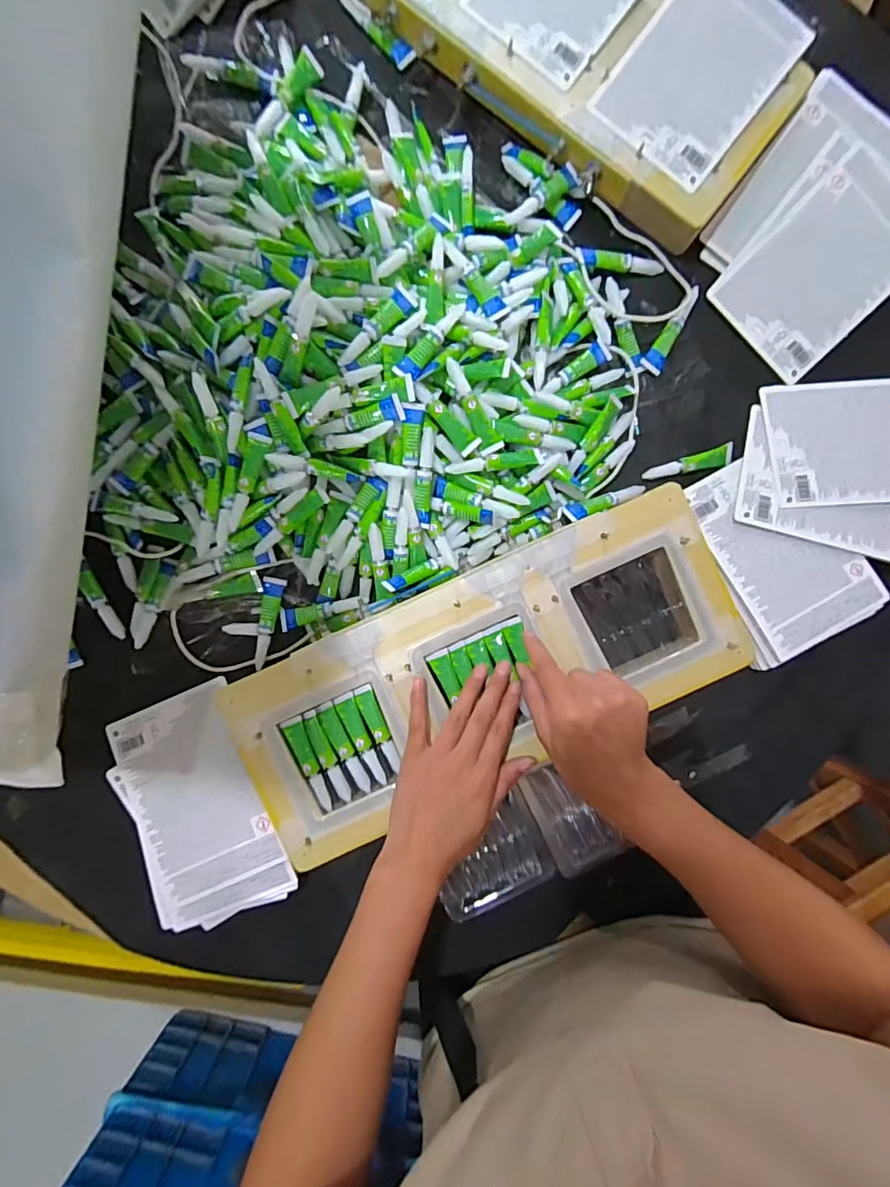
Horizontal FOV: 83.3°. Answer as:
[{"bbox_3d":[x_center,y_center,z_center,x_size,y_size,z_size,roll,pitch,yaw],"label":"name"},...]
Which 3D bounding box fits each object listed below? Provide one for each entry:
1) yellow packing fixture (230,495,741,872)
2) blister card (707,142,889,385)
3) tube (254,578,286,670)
[{"bbox_3d":[0.037,0.069,0.423,0.419,0.017,0.168,-24,92,-1],"label":"yellow packing fixture"},{"bbox_3d":[0.338,-0.292,0.445,0.114,0.008,0.172,45,100,-3],"label":"blister card"},{"bbox_3d":[-0.160,0.025,0.442,0.018,0.007,0.080,13,91,-2],"label":"tube"}]

